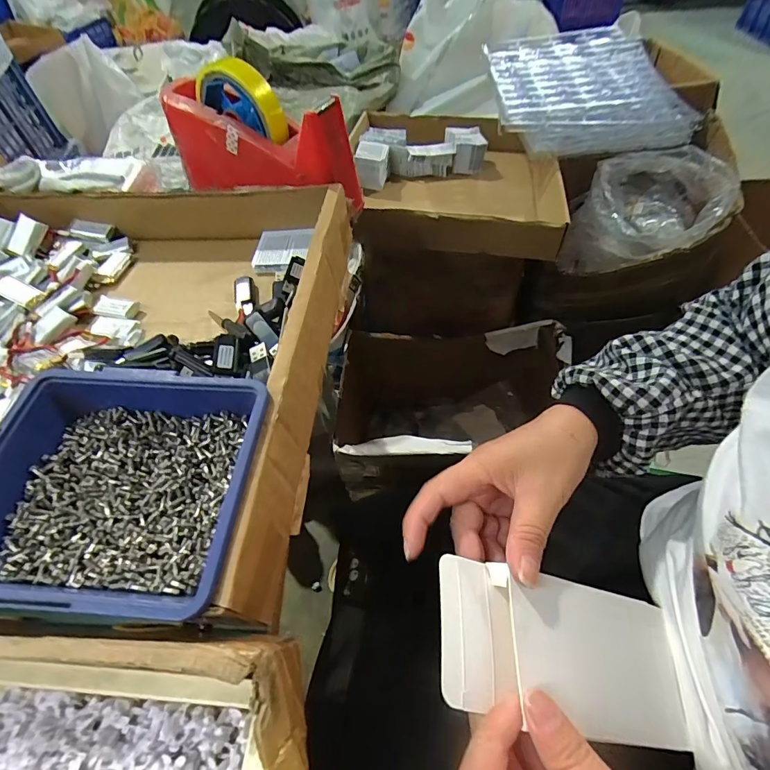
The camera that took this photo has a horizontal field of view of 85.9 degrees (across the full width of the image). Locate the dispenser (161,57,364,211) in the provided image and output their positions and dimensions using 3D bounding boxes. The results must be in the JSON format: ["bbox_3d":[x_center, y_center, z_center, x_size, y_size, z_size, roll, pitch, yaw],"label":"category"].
[{"bbox_3d":[-0.124,-0.236,0.397,0.198,0.099,0.062,21,58,19],"label":"dispenser"}]

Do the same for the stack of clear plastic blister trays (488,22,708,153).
[{"bbox_3d":[0.347,-0.528,0.735,0.314,0.081,0.329,-1,54,4],"label":"stack of clear plastic blister trays"}]

